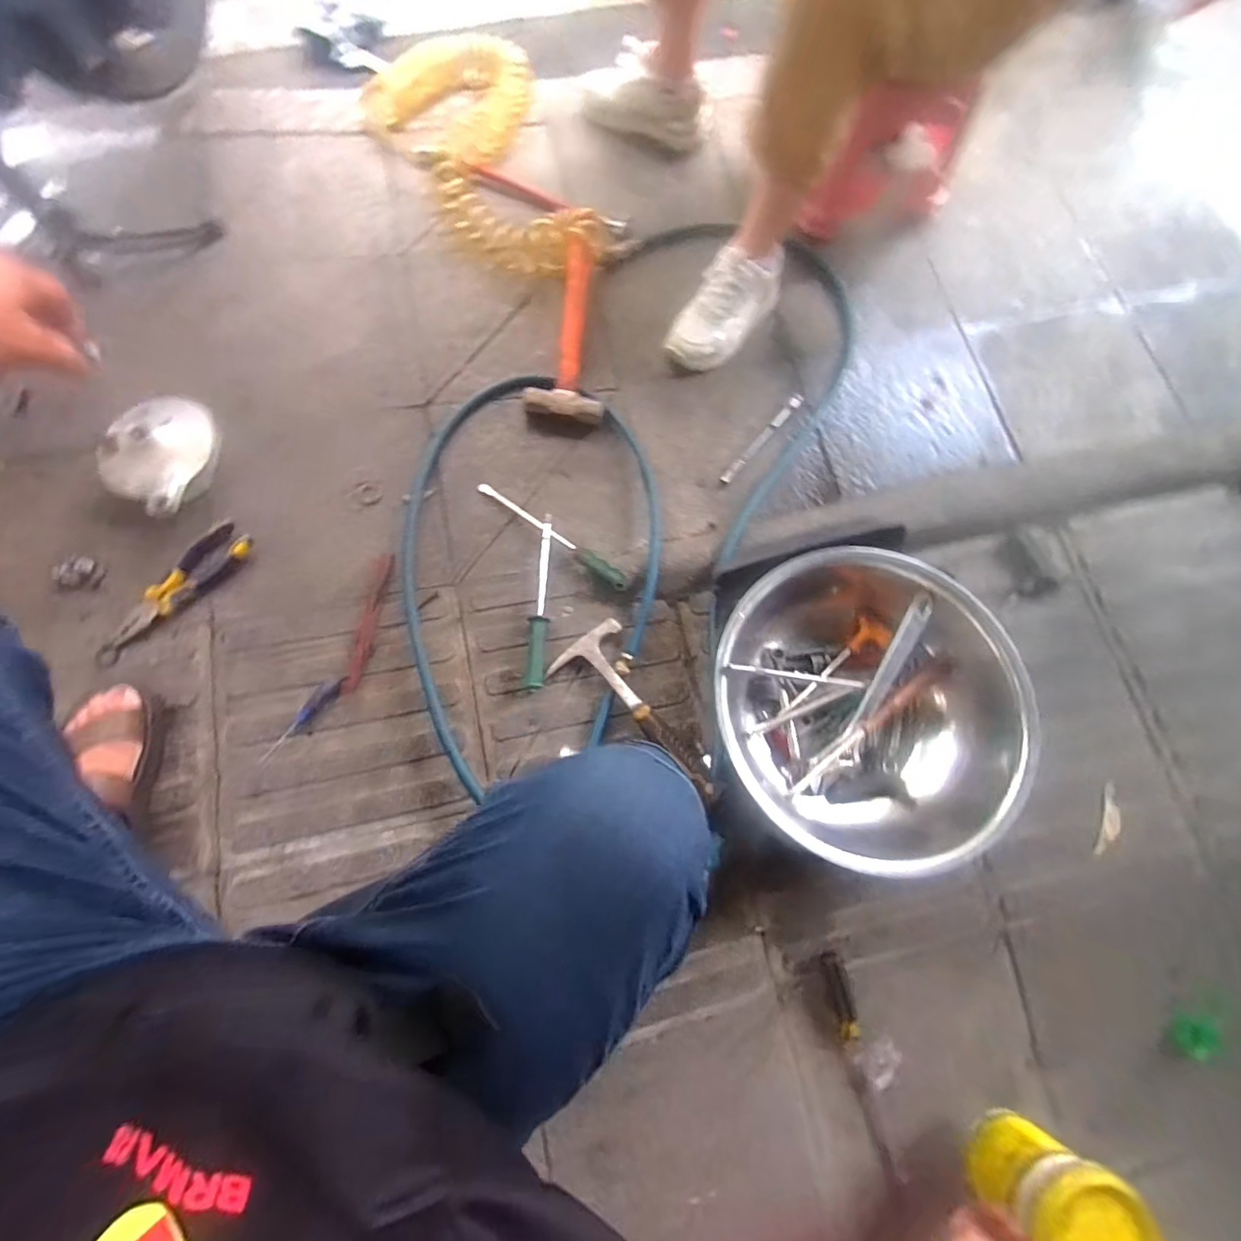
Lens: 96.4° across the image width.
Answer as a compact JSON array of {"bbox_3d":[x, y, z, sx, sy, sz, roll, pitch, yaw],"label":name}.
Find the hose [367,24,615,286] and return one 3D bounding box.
[{"bbox_3d":[-0.245,-0.804,0.961,0.312,0.065,0.565,-19,75,-5],"label":"hose"}]

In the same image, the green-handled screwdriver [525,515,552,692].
[{"bbox_3d":[-0.106,-0.028,0.757,0.022,0.025,0.246,4,75,1],"label":"green-handled screwdriver"}]

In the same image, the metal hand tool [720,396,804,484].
[{"bbox_3d":[0.226,-0.290,0.881,0.020,0.008,0.203,40,80,8],"label":"metal hand tool"}]

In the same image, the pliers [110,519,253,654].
[{"bbox_3d":[-0.554,-0.043,0.699,0.052,0.018,0.193,38,78,9],"label":"pliers"}]

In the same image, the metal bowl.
[{"bbox_3d":[0.306,0.102,0.707,0.368,0.130,0.371,0,75,0],"label":"metal bowl"}]

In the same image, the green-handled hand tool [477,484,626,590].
[{"bbox_3d":[-0.101,-0.124,0.781,0.260,0.022,0.022,35,77,9],"label":"green-handled hand tool"}]

